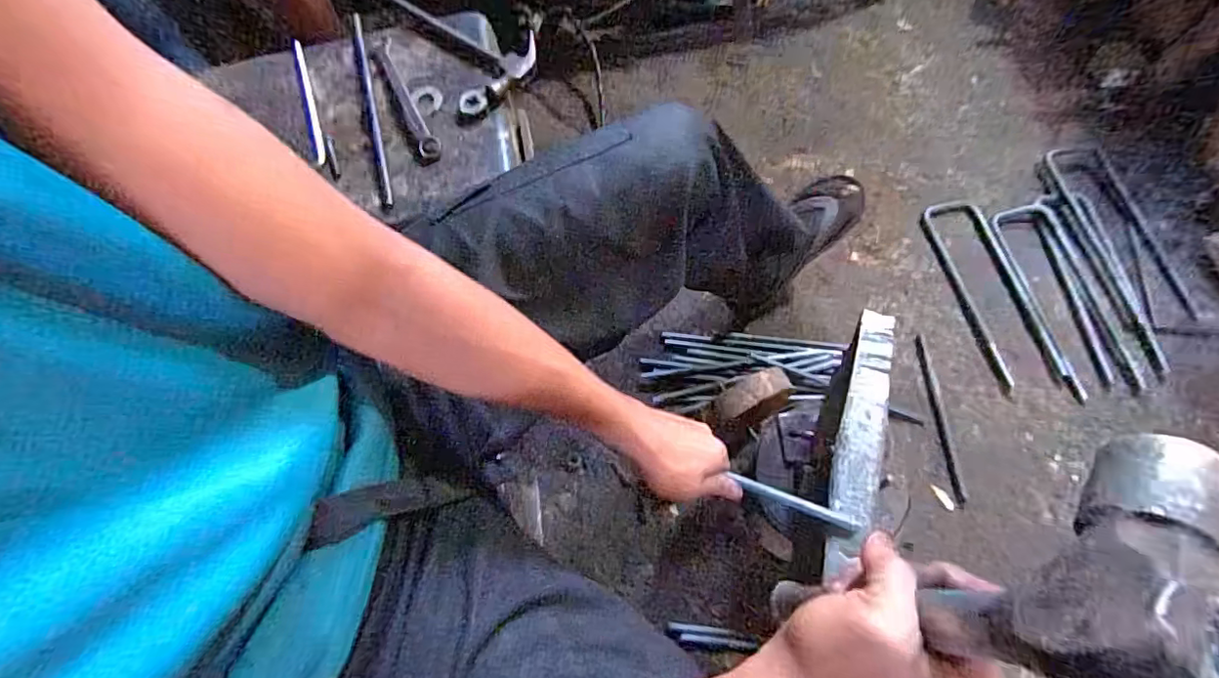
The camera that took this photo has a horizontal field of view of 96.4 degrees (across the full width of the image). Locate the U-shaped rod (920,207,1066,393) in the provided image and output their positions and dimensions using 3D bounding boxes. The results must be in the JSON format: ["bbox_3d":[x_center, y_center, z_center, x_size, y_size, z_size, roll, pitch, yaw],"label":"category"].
[{"bbox_3d":[0.697,-0.094,1.007,0.100,0.009,0.366,-18,71,7],"label":"U-shaped rod"}]

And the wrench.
[{"bbox_3d":[-0.262,-0.311,0.700,0.026,0.012,0.207,-25,72,-9],"label":"wrench"}]

